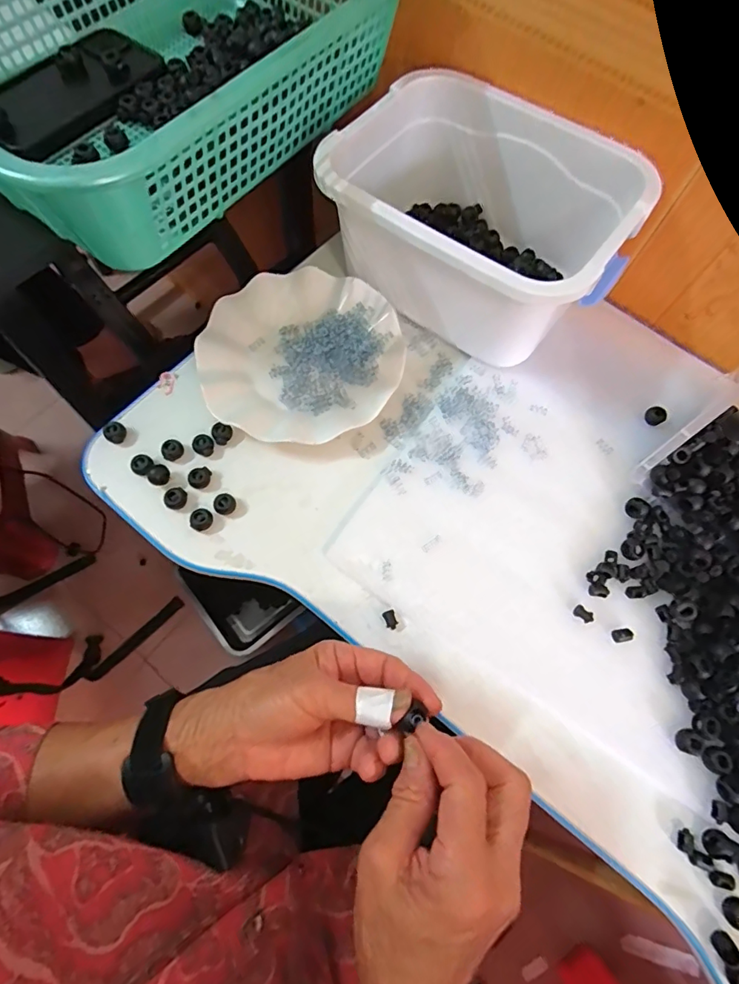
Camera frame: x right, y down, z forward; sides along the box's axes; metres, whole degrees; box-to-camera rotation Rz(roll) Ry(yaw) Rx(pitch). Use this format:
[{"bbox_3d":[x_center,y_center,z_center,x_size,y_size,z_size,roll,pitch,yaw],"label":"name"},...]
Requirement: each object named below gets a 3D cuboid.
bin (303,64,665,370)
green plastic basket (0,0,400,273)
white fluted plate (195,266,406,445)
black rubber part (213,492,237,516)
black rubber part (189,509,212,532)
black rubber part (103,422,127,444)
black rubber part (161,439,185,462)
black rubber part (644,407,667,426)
[{"bbox_3d":[0.093,-0.243,0.450,0.250,0.132,0.185,33,73,9],"label":"bin"},{"bbox_3d":[-0.171,-0.357,0.376,0.302,0.101,0.387,36,71,10],"label":"green plastic basket"},{"bbox_3d":[-0.063,-0.126,0.451,0.180,0.037,0.182,1,69,-3],"label":"white fluted plate"},{"bbox_3d":[-0.119,0.010,0.396,0.017,0.011,0.016,1,69,-3],"label":"black rubber part"},{"bbox_3d":[-0.137,0.023,0.390,0.018,0.011,0.015,-35,75,-15],"label":"black rubber part"},{"bbox_3d":[-0.220,-0.052,0.413,0.017,0.010,0.016,-28,73,-14],"label":"black rubber part"},{"bbox_3d":[-0.169,-0.036,0.410,0.018,0.013,0.012,-35,75,-15],"label":"black rubber part"},{"bbox_3d":[0.265,-0.070,0.444,0.014,0.010,0.017,-42,77,-17],"label":"black rubber part"}]

